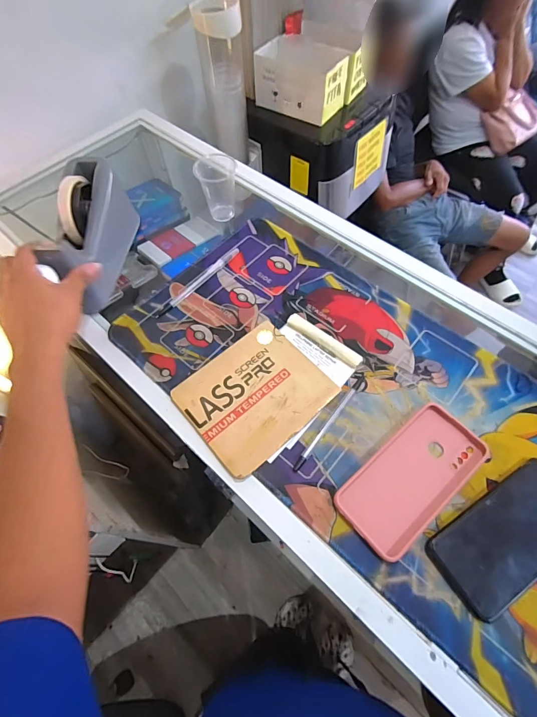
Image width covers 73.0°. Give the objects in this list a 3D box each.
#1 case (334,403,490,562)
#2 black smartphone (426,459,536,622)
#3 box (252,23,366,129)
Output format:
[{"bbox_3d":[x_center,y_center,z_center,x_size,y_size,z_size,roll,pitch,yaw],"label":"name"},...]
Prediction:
[{"bbox_3d":[0.153,0.123,0.383,0.167,0.020,0.083,-36,64,-22],"label":"case"},{"bbox_3d":[0.238,0.169,0.352,0.161,0.016,0.075,-29,64,-13],"label":"black smartphone"},{"bbox_3d":[0.105,-0.641,0.807,0.196,0.103,0.224,28,66,17],"label":"box"}]

